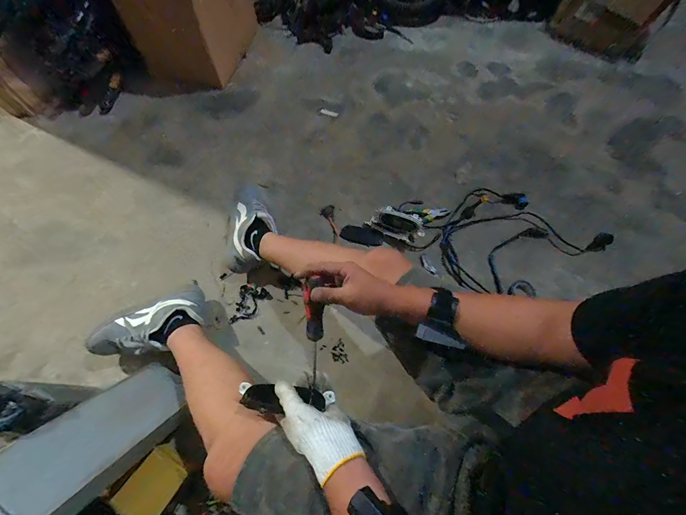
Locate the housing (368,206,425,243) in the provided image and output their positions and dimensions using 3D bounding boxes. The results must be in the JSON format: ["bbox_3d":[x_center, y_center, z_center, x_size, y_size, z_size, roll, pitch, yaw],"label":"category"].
[{"bbox_3d":[0.162,-0.104,0.935,0.156,0.080,0.042,22,30,8],"label":"housing"}]

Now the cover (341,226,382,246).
[{"bbox_3d":[0.057,-0.067,0.955,0.126,0.016,0.053,14,90,5],"label":"cover"}]

